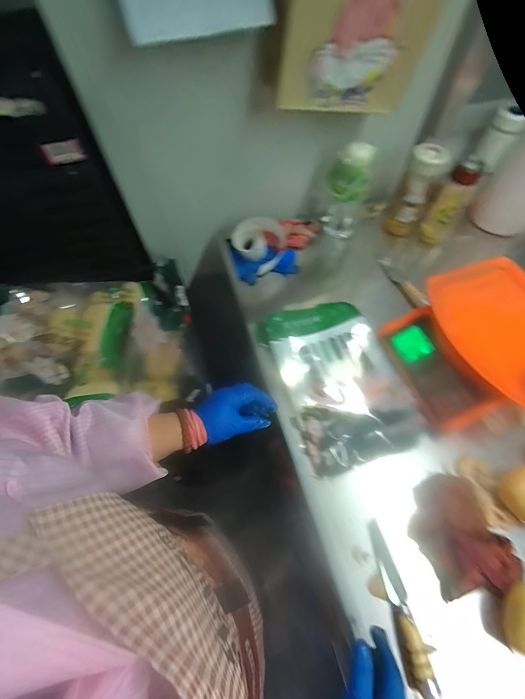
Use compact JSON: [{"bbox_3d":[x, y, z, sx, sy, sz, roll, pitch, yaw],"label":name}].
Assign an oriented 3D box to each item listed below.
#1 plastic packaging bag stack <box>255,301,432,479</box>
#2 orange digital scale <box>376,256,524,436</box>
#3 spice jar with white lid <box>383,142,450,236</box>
[{"bbox_3d":[0.148,0.050,0.633,0.232,0.036,0.344,-16,61,-8],"label":"plastic packaging bag stack"},{"bbox_3d":[0.409,-0.013,0.585,0.278,0.140,0.287,-17,61,-8],"label":"orange digital scale"},{"bbox_3d":[0.370,-0.377,0.768,0.074,0.209,0.078,-1,60,1],"label":"spice jar with white lid"}]

